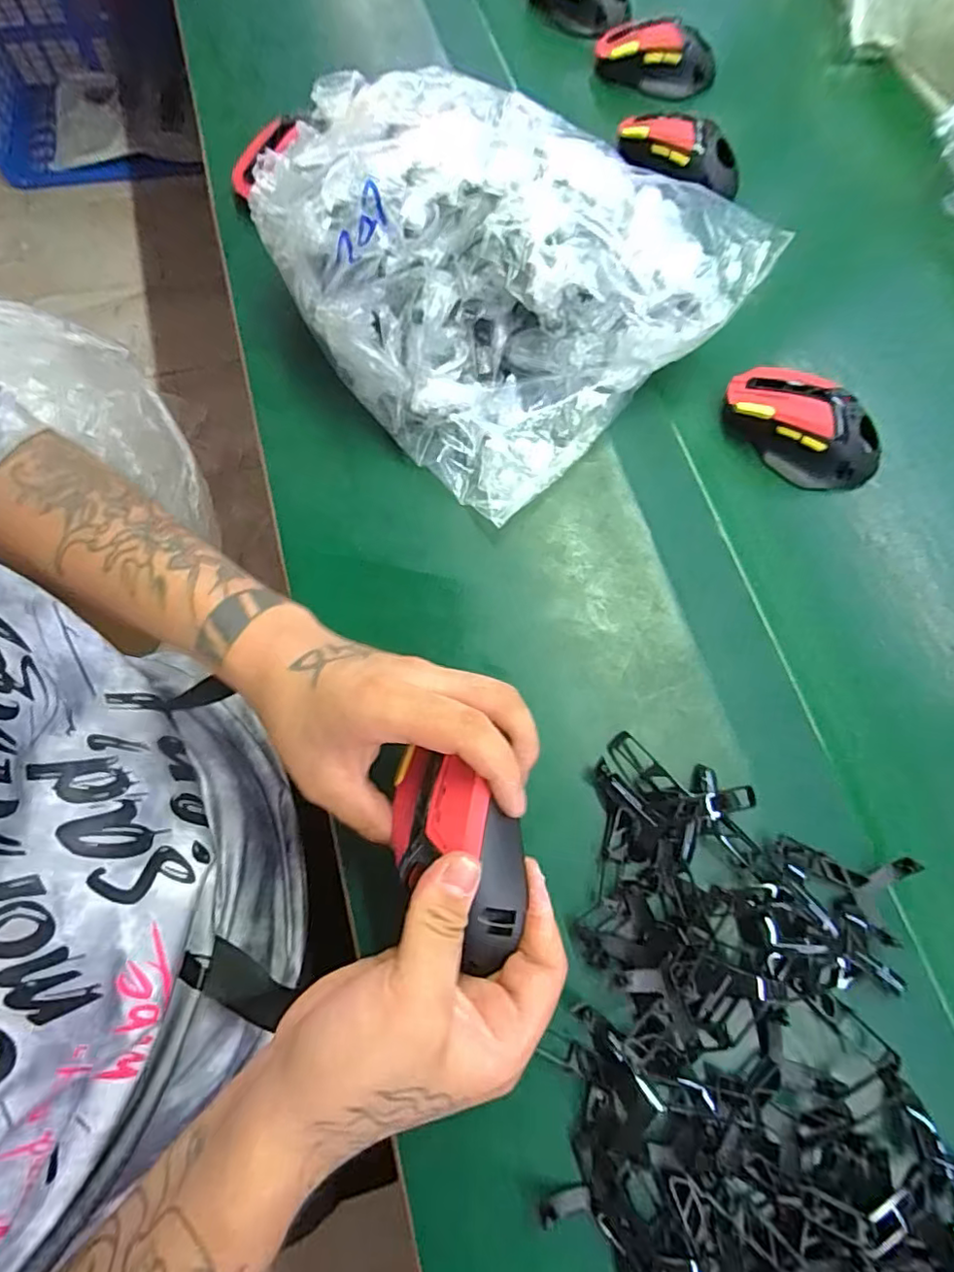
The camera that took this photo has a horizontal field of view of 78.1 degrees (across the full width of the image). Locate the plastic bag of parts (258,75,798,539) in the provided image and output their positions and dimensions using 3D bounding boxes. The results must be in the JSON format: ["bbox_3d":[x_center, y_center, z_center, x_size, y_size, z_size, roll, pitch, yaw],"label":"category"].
[{"bbox_3d":[0.007,-0.280,0.431,0.270,0.120,0.306,-40,75,-14],"label":"plastic bag of parts"}]

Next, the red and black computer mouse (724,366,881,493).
[{"bbox_3d":[0.238,-0.155,0.430,0.059,0.039,0.119,-42,75,-14],"label":"red and black computer mouse"}]

